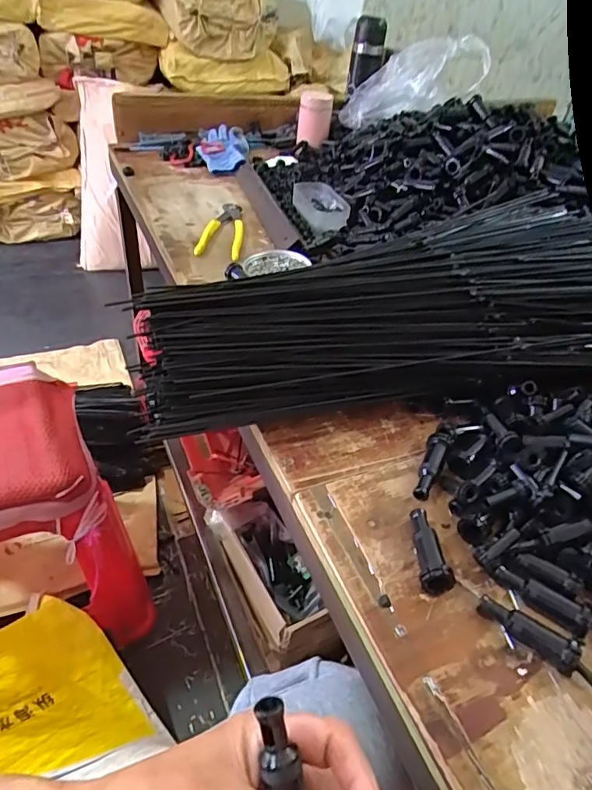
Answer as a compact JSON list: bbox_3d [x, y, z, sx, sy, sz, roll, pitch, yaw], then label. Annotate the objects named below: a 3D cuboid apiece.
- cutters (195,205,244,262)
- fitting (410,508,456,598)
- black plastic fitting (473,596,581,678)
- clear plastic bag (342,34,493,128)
[{"bbox_3d":[-0.107,-0.242,0.779,0.060,0.015,0.152,6,41,-2],"label":"cutters"},{"bbox_3d":[0.102,0.115,0.396,0.024,0.024,0.063,5,41,-2],"label":"fitting"},{"bbox_3d":[0.156,0.160,0.356,0.019,0.019,0.066,-30,53,-35],"label":"black plastic fitting"},{"bbox_3d":[0.217,-0.594,1.008,0.287,0.108,0.054,-11,36,30],"label":"clear plastic bag"}]

